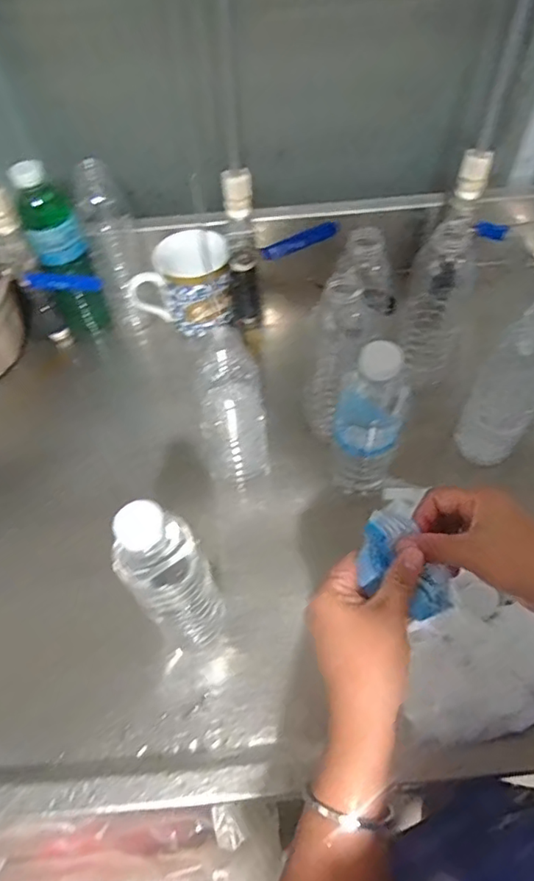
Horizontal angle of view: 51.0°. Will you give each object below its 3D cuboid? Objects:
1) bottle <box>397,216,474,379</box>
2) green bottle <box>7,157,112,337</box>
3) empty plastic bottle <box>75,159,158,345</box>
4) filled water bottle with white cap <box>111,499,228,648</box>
[{"bbox_3d":[0.178,-0.140,0.591,0.059,0.179,0.056,16,59,13],"label":"bottle"},{"bbox_3d":[-0.241,-0.220,0.663,0.058,0.213,0.055,-25,59,-13],"label":"green bottle"},{"bbox_3d":[-0.178,-0.215,0.679,0.060,0.235,0.055,-9,56,-3],"label":"empty plastic bottle"},{"bbox_3d":[-0.069,0.109,0.451,0.052,0.218,0.057,-1,56,2],"label":"filled water bottle with white cap"}]

